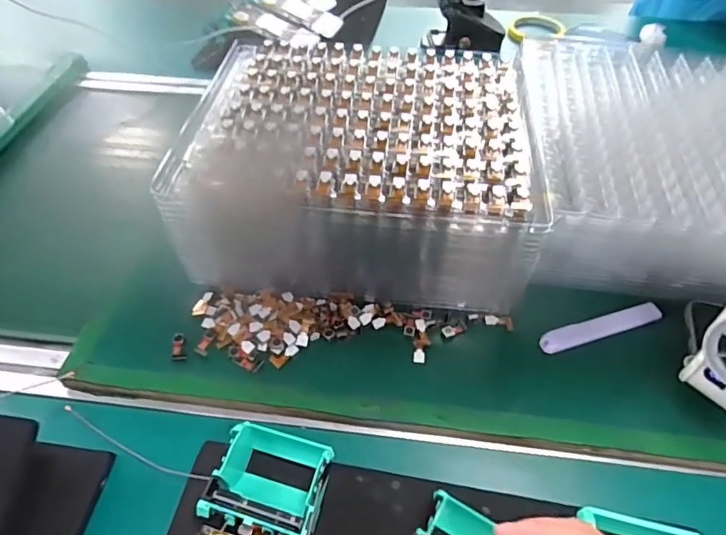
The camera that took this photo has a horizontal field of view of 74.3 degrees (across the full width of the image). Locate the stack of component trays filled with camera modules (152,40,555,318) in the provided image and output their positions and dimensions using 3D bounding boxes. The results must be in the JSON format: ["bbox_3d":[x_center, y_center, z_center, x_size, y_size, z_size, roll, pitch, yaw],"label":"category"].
[{"bbox_3d":[-0.002,-0.087,0.436,0.272,0.114,0.216,3,51,3],"label":"stack of component trays filled with camera modules"}]

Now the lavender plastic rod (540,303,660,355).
[{"bbox_3d":[0.197,0.048,0.392,0.111,0.007,0.020,-15,52,-12],"label":"lavender plastic rod"}]

